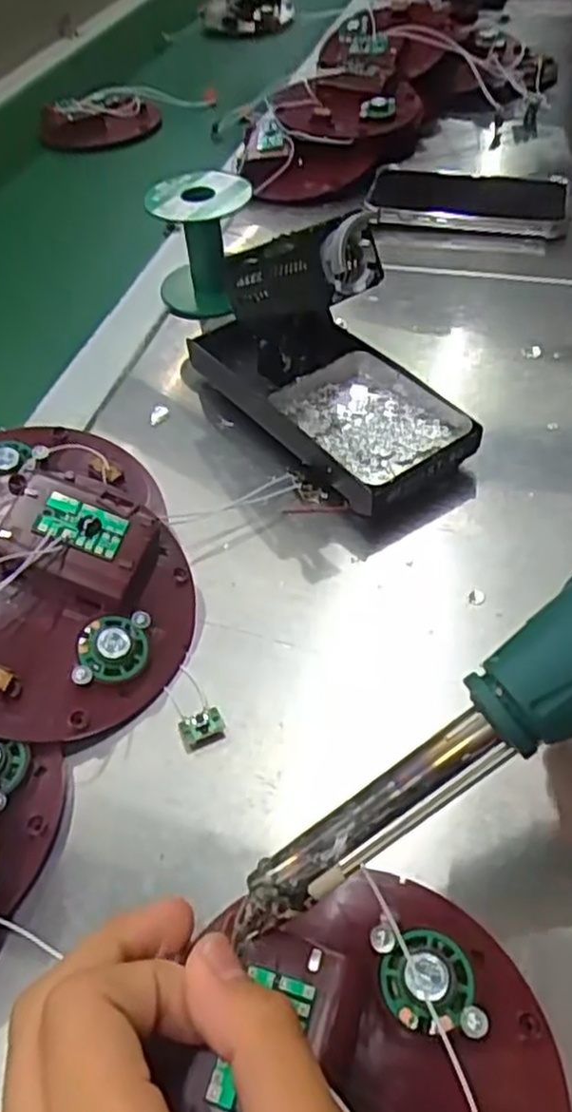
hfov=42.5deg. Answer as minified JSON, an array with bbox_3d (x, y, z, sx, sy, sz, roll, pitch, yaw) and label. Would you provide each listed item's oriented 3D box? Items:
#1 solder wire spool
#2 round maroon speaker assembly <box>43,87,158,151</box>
[{"bbox_3d":[-0.055,-0.203,0.494,0.062,0.080,0.065,-2,50,2],"label":"solder wire spool"},{"bbox_3d":[-0.186,-0.444,0.744,0.110,0.041,0.094,-7,50,-3],"label":"round maroon speaker assembly"}]

